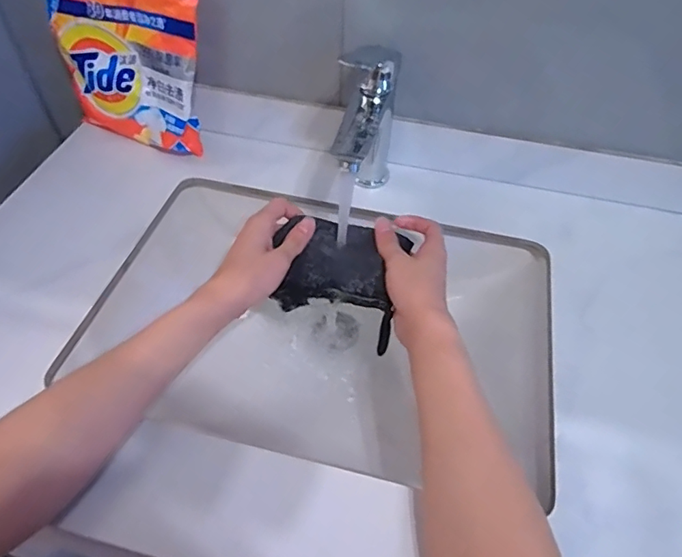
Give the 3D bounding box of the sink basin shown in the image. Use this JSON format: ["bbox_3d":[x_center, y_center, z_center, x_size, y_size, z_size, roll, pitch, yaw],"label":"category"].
[{"bbox_3d":[-0.033,0.059,0.558,0.472,0.125,0.288,10,51,7],"label":"sink basin"}]

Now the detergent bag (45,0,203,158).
[{"bbox_3d":[-0.244,-0.247,0.588,0.175,0.168,0.053,22,53,15],"label":"detergent bag"}]

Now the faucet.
[{"bbox_3d":[0.027,-0.164,0.559,0.063,0.150,0.083,4,50,1],"label":"faucet"}]

